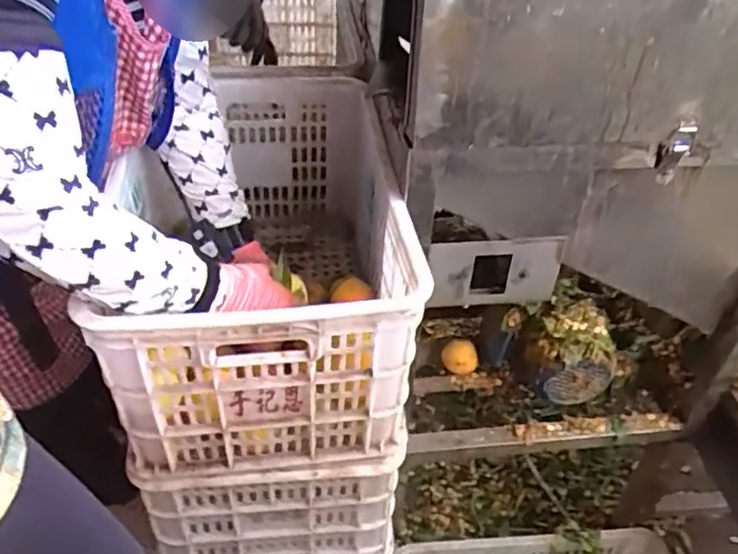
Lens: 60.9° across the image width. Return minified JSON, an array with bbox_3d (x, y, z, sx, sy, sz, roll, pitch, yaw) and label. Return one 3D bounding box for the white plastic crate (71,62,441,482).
[{"bbox_3d":[-0.147,-0.046,0.893,0.333,0.287,0.557,-4,43,-8],"label":"white plastic crate"}]

